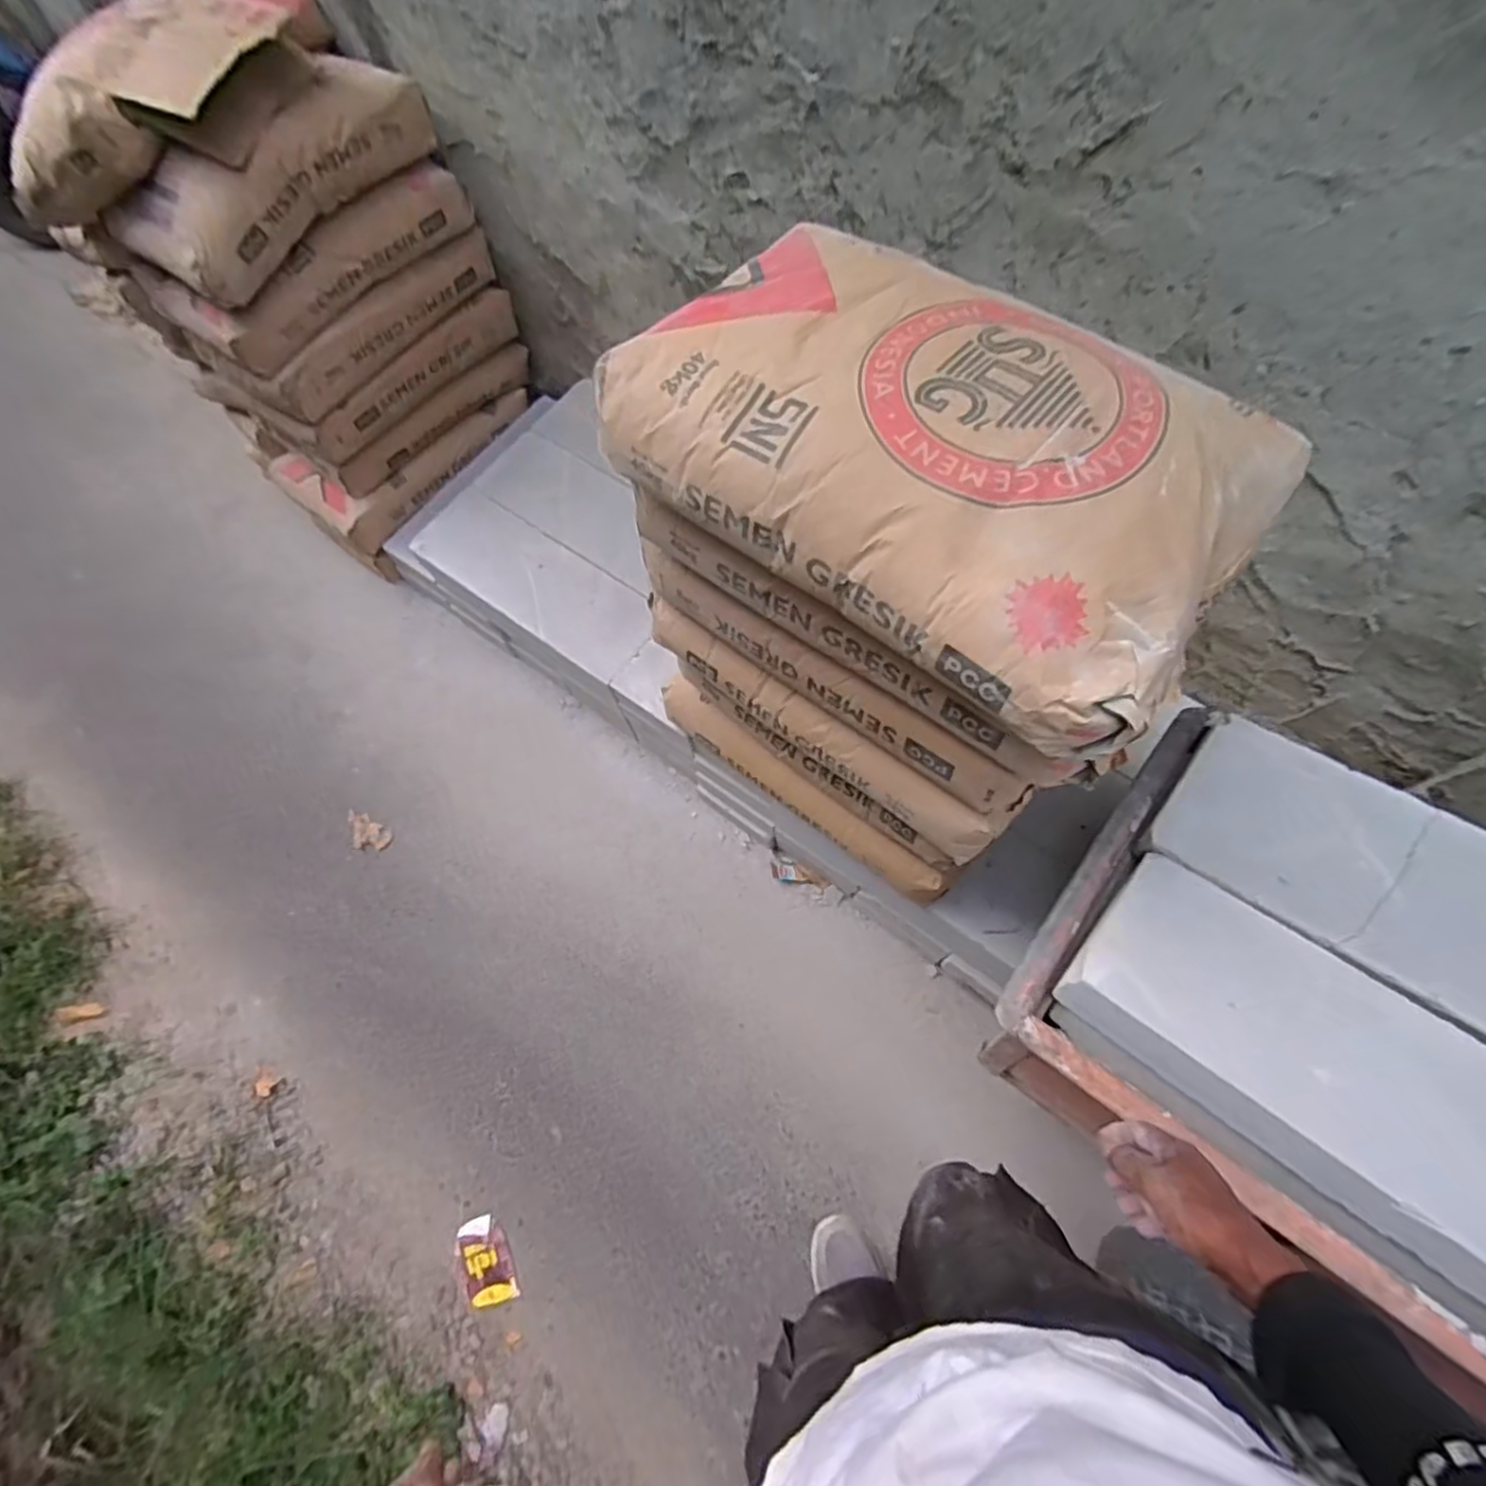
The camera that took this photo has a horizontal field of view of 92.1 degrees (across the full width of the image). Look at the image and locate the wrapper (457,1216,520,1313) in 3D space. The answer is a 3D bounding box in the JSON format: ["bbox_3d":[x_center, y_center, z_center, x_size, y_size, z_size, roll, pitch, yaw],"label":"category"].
[{"bbox_3d":[-0.463,0.933,1.289,0.087,0.009,0.140,-23,68,-7],"label":"wrapper"}]

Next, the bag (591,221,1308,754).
[{"bbox_3d":[0.162,-0.276,0.639,0.558,0.100,0.344,36,75,17],"label":"bag"}]

